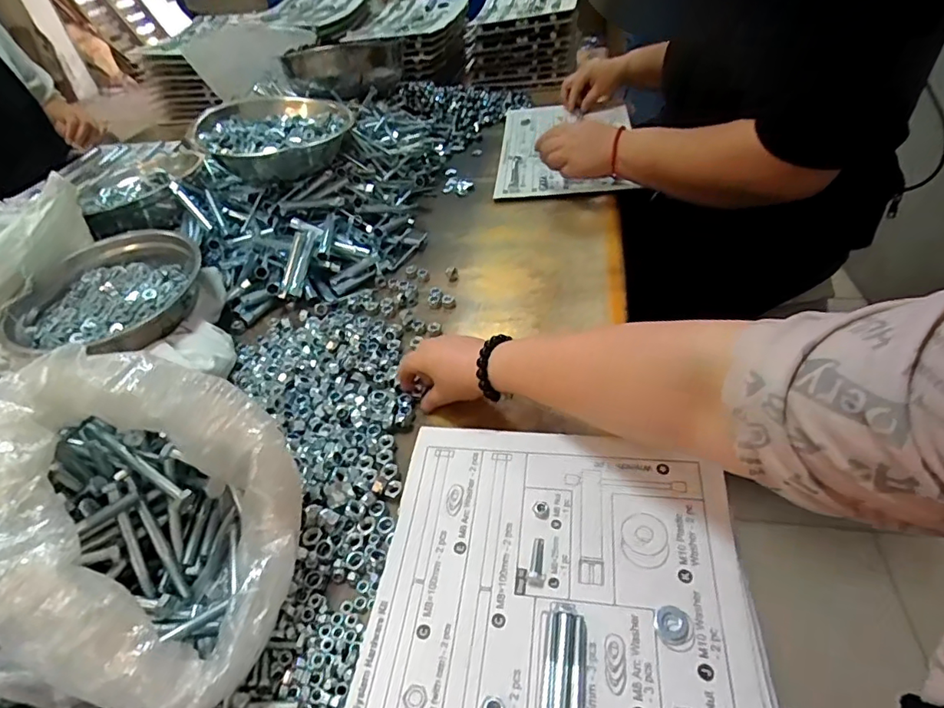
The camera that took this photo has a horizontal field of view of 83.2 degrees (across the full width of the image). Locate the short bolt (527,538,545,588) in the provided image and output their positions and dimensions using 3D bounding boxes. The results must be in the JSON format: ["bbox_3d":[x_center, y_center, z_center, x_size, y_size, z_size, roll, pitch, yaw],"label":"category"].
[{"bbox_3d":[0.045,0.143,0.368,0.011,0.007,0.034,2,43,13],"label":"short bolt"}]

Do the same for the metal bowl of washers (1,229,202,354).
[{"bbox_3d":[-0.426,-0.075,0.633,0.173,0.054,0.198,15,47,25],"label":"metal bowl of washers"}]

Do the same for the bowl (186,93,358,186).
[{"bbox_3d":[-0.282,-0.315,0.790,0.195,0.083,0.195,-5,42,5],"label":"bowl"}]

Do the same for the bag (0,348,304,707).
[{"bbox_3d":[-0.239,0.121,0.354,0.219,0.168,0.184,-2,43,8],"label":"bag"}]

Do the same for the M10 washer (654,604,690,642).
[{"bbox_3d":[0.125,0.167,0.332,0.020,0.004,0.021,-5,42,5],"label":"M10 washer"}]

